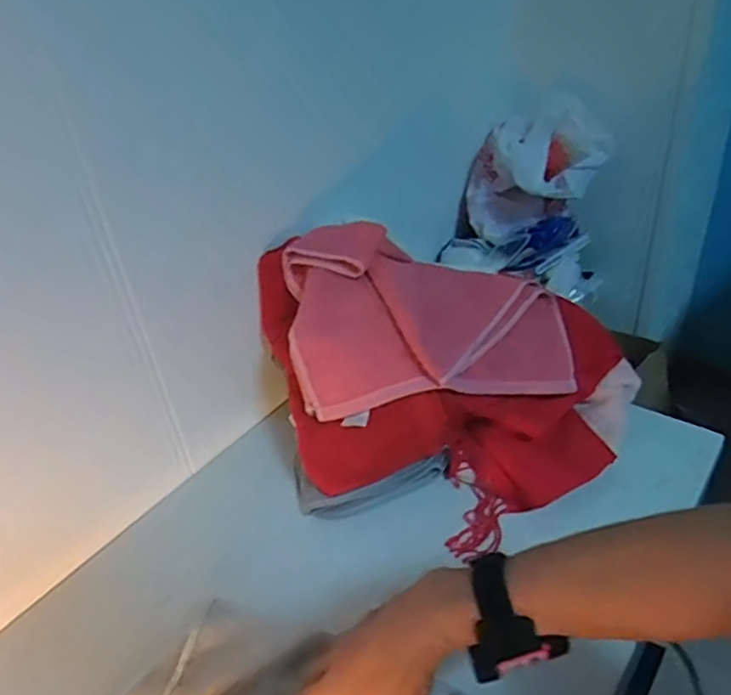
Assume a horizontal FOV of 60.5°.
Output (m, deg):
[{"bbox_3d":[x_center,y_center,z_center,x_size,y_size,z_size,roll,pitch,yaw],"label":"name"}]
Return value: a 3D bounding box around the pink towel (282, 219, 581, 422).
[{"bbox_3d":[0.077,-0.043,0.726,0.317,0.058,0.215,-4,72,-12],"label":"pink towel"}]

